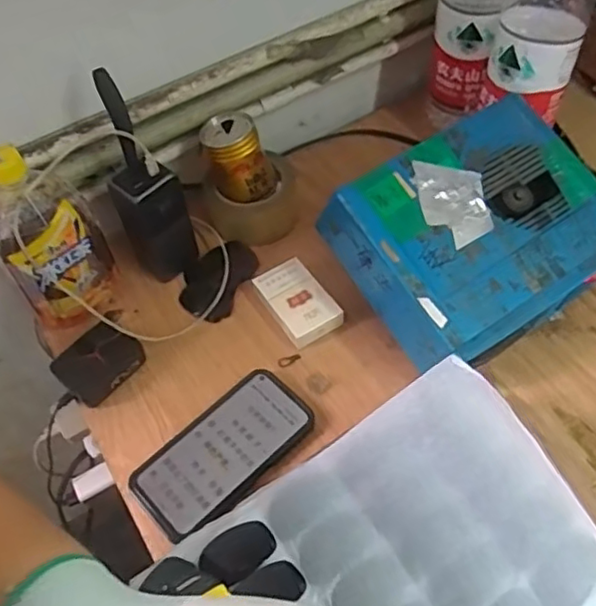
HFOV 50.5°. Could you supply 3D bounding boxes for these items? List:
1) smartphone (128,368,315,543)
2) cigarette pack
[{"bbox_3d":[-0.064,0.134,0.567,0.162,0.015,0.084,-39,61,-21],"label":"smartphone"},{"bbox_3d":[0.000,-0.001,0.650,0.056,0.024,0.090,-32,59,-17],"label":"cigarette pack"}]

